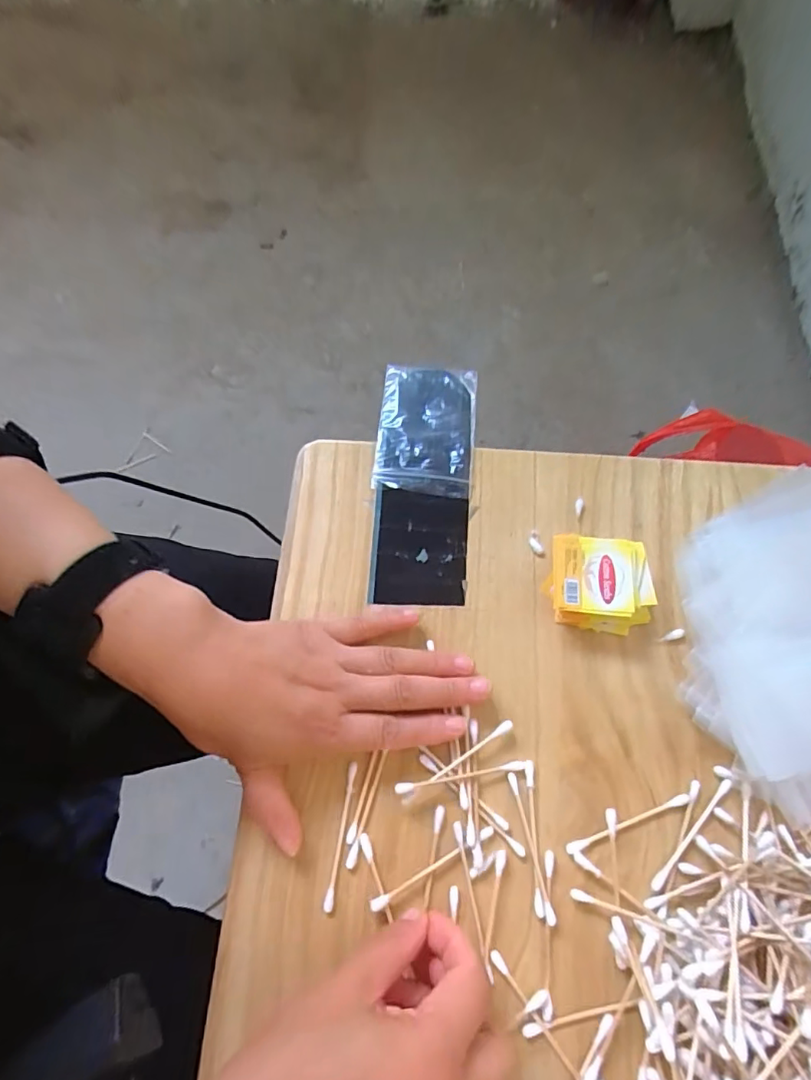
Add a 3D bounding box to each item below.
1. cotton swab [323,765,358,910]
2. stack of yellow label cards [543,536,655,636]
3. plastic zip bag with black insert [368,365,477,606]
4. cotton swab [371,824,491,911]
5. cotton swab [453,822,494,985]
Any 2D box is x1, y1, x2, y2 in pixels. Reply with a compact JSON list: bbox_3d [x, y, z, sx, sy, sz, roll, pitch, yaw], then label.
[{"bbox_3d":[-0.034,0.157,0.283,0.005,0.005,0.070,8,70,5],"label":"cotton swab"},{"bbox_3d":[0.116,0.026,0.319,0.059,0.025,0.051,7,70,4],"label":"stack of yellow label cards"},{"bbox_3d":[0.011,-0.044,0.356,0.065,0.004,0.174,4,70,3],"label":"plastic zip bag with black insert"},{"bbox_3d":[0.014,0.170,0.275,0.072,0.007,0.006,-28,72,-8],"label":"cotton swab"},{"bbox_3d":[0.034,0.183,0.270,0.004,0.004,0.072,-12,70,-2],"label":"cotton swab"}]

